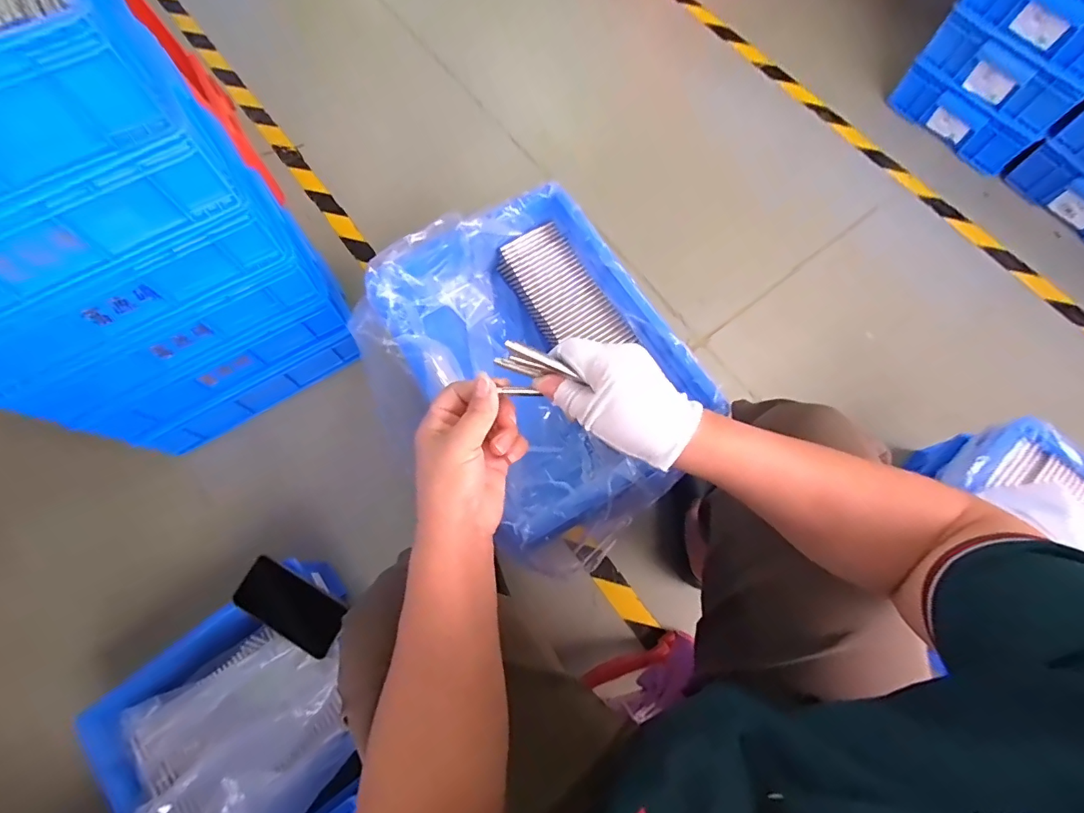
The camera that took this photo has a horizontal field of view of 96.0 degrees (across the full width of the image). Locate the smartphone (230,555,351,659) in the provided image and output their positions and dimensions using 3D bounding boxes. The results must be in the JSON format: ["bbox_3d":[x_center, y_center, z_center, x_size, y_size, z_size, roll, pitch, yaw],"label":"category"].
[{"bbox_3d":[-0.357,0.283,0.694,0.156,0.015,0.074,32,67,1],"label":"smartphone"}]

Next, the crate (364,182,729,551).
[{"bbox_3d":[-0.010,-0.061,0.658,0.327,0.127,0.415,-31,75,-10],"label":"crate"}]

